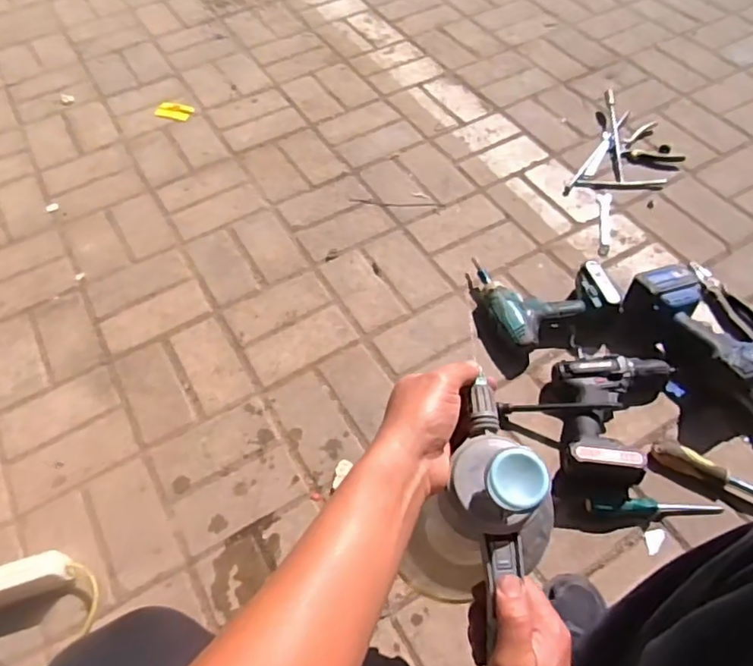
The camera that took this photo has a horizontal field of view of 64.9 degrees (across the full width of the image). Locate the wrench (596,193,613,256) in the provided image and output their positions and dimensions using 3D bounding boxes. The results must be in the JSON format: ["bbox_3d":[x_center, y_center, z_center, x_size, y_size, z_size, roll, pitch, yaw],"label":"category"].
[{"bbox_3d":[0.454,-0.219,1.183,0.028,0.010,0.164,9,58,8],"label":"wrench"}]

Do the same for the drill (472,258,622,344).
[{"bbox_3d":[0.286,-0.084,1.054,0.203,0.074,0.212,-17,56,-11],"label":"drill"}]

